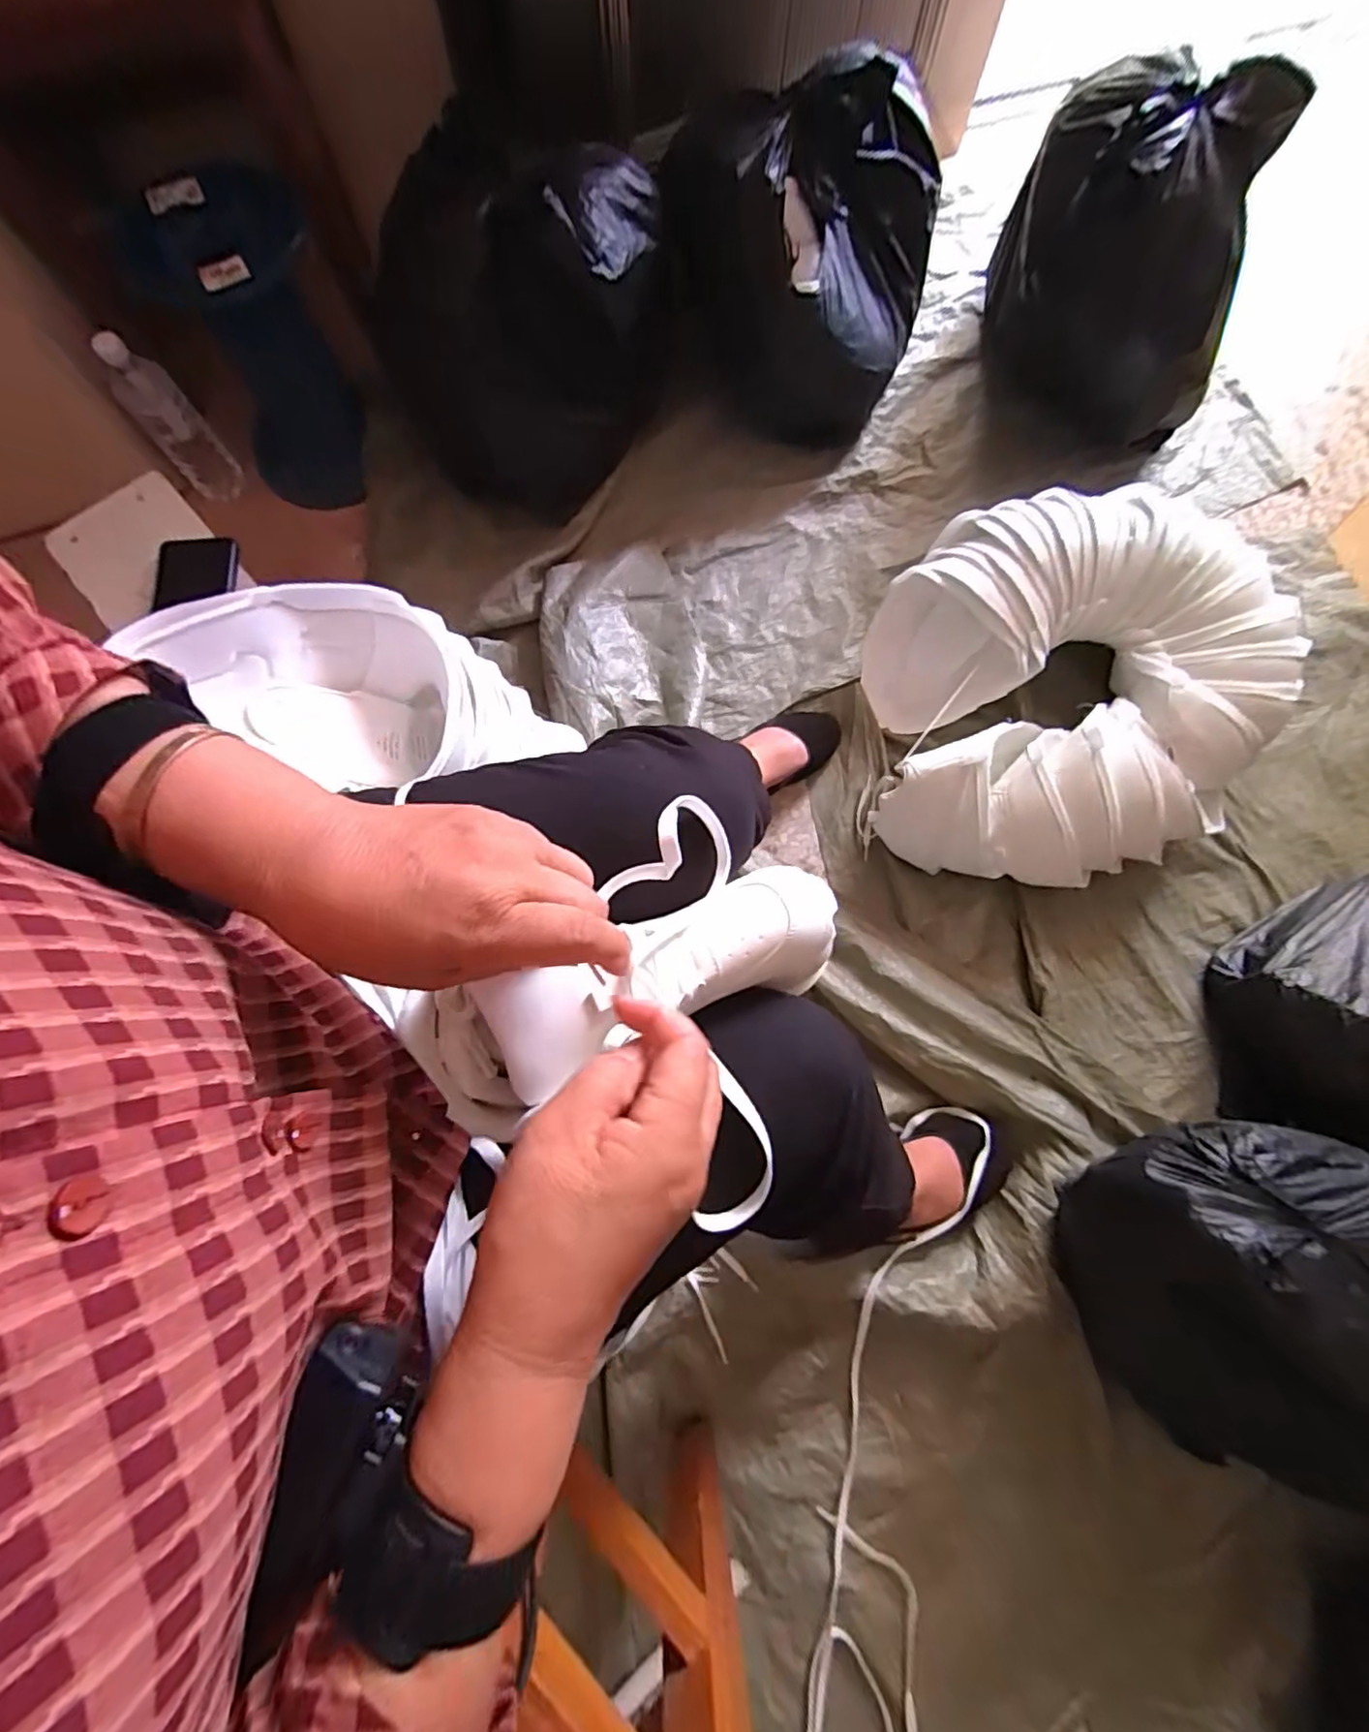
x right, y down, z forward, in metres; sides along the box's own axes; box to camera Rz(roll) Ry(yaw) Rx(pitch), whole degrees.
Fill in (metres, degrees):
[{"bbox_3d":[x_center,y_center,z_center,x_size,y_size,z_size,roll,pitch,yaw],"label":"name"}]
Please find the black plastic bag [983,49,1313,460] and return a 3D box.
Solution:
[{"bbox_3d":[0.595,-0.796,0.877,0.296,0.314,0.321,8,77,2],"label":"black plastic bag"}]

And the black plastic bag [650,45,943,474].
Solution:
[{"bbox_3d":[0.141,-0.770,0.869,0.344,0.285,0.280,13,77,3],"label":"black plastic bag"}]

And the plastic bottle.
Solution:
[{"bbox_3d":[-0.649,-0.560,0.822,0.066,0.198,0.055,-41,80,-9],"label":"plastic bottle"}]

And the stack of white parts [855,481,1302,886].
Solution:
[{"bbox_3d":[0.470,-0.219,0.795,0.455,0.149,0.466,2,76,1],"label":"stack of white parts"}]

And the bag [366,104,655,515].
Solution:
[{"bbox_3d":[-0.189,-0.662,0.832,0.367,0.327,0.235,-22,77,-5],"label":"bag"}]

